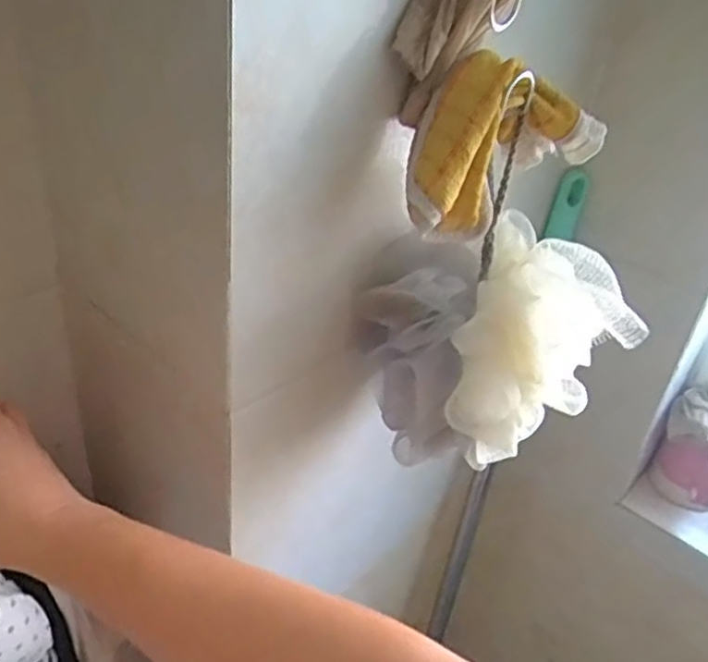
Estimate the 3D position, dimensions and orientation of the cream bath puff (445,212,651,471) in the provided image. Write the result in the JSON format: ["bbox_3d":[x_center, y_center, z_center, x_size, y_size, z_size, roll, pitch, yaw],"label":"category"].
[{"bbox_3d":[0.116,0.009,0.466,0.095,0.125,0.107,7,35,3],"label":"cream bath puff"}]

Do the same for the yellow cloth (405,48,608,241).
[{"bbox_3d":[0.086,-0.111,0.427,0.129,0.098,0.051,-15,40,-26],"label":"yellow cloth"}]

